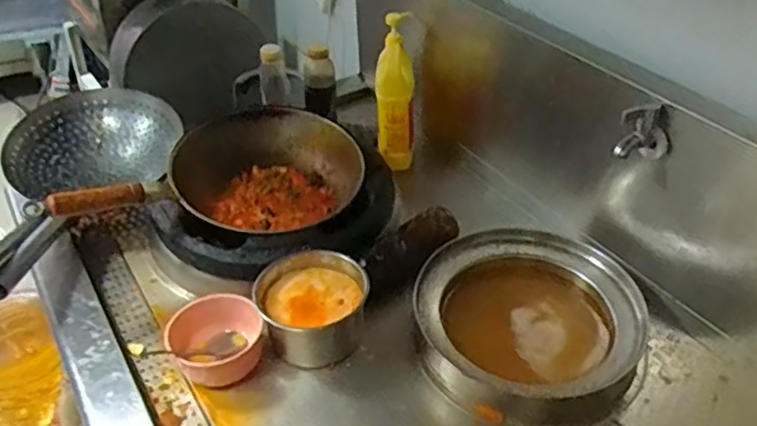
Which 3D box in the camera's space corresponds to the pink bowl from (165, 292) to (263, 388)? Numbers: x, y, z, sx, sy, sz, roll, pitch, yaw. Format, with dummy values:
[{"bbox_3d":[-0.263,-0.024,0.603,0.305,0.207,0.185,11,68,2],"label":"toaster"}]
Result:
[{"bbox_3d":[-0.220,0.170,0.896,0.117,0.063,0.123,2,37,-1],"label":"pink bowl"}]

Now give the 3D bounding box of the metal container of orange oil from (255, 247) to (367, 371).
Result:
[{"bbox_3d":[-0.092,0.133,0.923,0.140,0.102,0.130,2,37,-1],"label":"metal container of orange oil"}]

